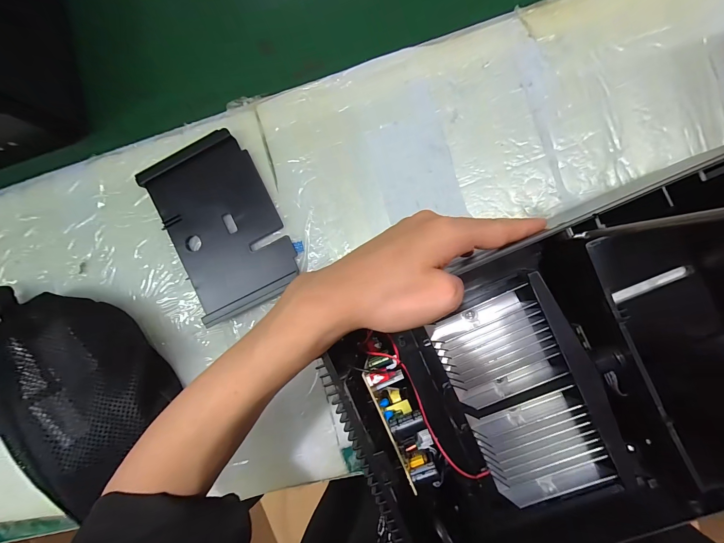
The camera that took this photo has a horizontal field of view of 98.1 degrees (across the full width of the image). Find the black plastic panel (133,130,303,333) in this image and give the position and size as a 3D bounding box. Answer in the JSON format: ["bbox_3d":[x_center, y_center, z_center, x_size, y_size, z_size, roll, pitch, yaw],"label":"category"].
[{"bbox_3d":[-0.154,-0.050,0.348,0.119,0.010,0.187,-26,89,6],"label":"black plastic panel"}]

